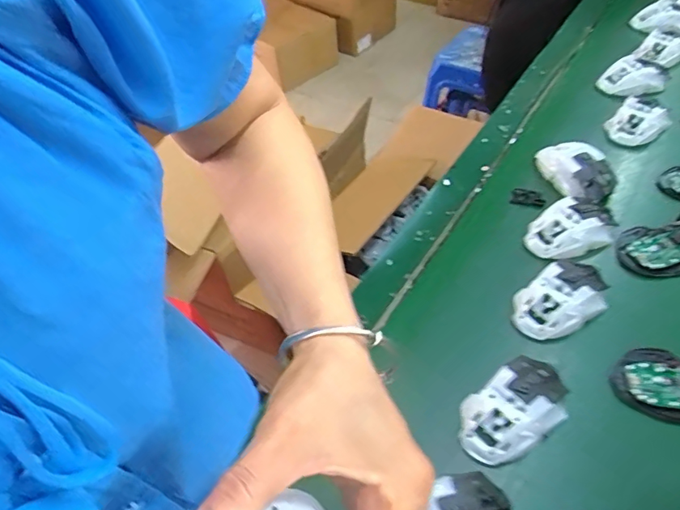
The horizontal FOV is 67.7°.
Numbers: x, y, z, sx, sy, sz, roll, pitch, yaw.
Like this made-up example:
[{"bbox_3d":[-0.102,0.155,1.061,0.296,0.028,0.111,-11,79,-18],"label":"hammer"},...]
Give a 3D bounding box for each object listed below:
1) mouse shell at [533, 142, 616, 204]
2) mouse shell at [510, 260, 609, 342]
[{"bbox_3d":[0.310,-0.114,0.667,0.068,0.037,0.114,-14,49,-8],"label":"mouse shell"},{"bbox_3d":[0.234,0.043,0.535,0.104,0.027,0.064,-27,52,-18],"label":"mouse shell"}]

